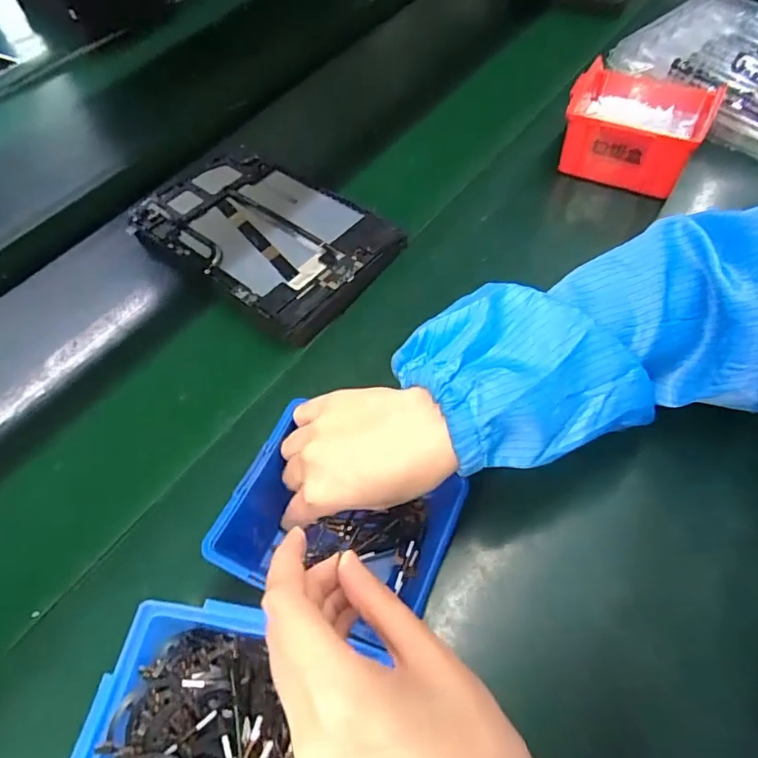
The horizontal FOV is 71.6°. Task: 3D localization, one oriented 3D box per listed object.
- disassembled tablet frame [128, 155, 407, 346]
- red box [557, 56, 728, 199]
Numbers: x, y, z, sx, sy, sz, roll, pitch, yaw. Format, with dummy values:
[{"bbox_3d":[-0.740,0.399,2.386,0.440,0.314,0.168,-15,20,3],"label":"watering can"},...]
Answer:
[{"bbox_3d":[-0.115,-0.143,0.516,0.253,0.028,0.148,34,65,24],"label":"disassembled tablet frame"},{"bbox_3d":[0.265,-0.259,0.544,0.131,0.076,0.143,26,62,20],"label":"red box"}]

